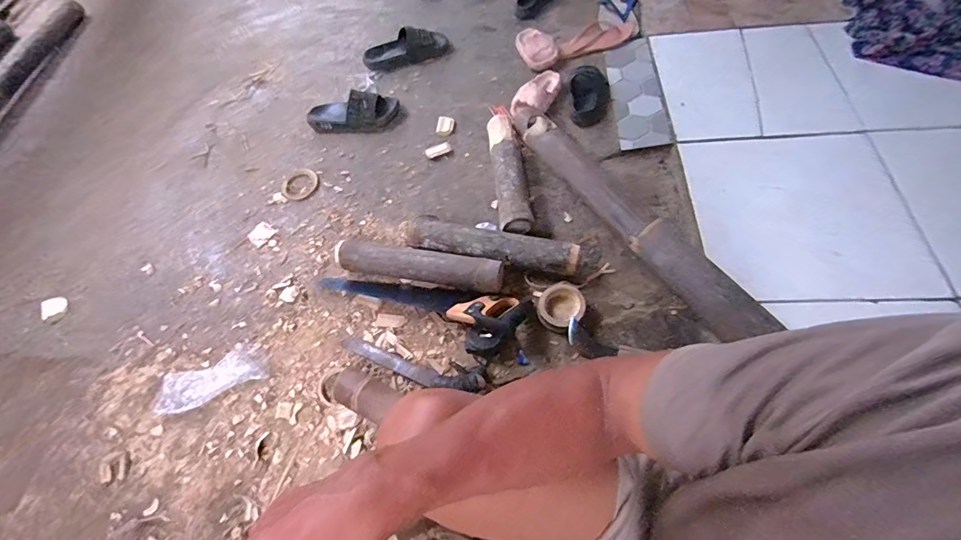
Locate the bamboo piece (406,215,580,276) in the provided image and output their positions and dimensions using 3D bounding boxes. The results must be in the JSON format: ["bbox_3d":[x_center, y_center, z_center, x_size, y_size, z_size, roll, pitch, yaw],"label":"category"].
[{"bbox_3d":[0.014,-0.051,0.899,0.385,0.068,0.077,10,63,10],"label":"bamboo piece"}]

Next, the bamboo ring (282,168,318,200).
[{"bbox_3d":[-0.466,-0.222,1.095,0.093,0.010,0.094,-2,61,4],"label":"bamboo ring"}]

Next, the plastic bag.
[{"bbox_3d":[-0.547,0.221,0.868,0.219,0.010,0.090,-24,62,-8],"label":"plastic bag"}]

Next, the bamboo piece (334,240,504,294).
[{"bbox_3d":[-0.134,-0.010,0.906,0.364,0.073,0.080,13,63,12],"label":"bamboo piece"}]

